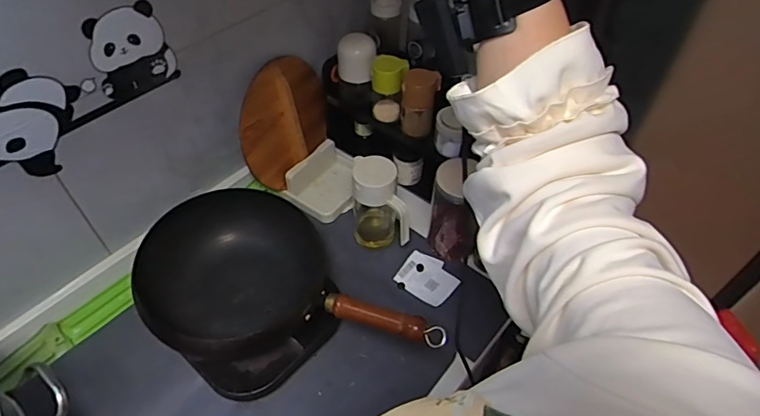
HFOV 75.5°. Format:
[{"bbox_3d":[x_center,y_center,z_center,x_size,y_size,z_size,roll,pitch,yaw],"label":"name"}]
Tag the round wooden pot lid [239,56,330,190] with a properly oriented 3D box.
[{"bbox_3d":[-0.184,-0.177,0.977,0.024,0.222,0.238,19,54,31],"label":"round wooden pot lid"}]

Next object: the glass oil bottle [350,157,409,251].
[{"bbox_3d":[0.000,0.005,0.895,0.094,0.186,0.097,-7,49,-7],"label":"glass oil bottle"}]

